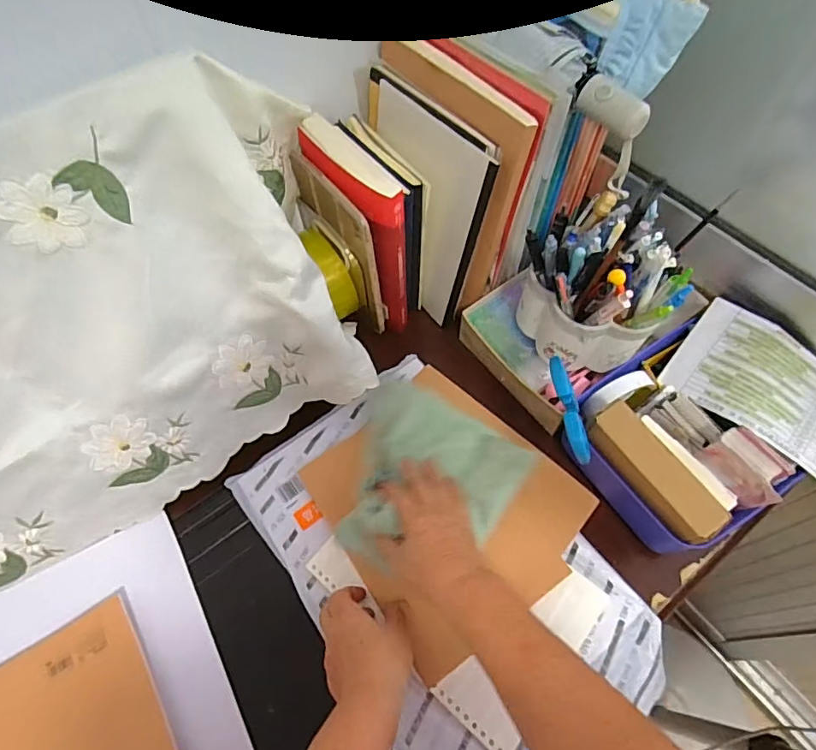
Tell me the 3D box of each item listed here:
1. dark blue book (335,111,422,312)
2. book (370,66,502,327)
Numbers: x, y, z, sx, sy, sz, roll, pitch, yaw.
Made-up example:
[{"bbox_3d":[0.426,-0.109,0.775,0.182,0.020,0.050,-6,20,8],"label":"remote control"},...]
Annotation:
[{"bbox_3d":[-0.026,-0.190,0.644,0.032,0.205,0.150,-30,64,-13],"label":"dark blue book"},{"bbox_3d":[0.016,-0.195,0.620,0.017,0.250,0.173,-32,65,-26],"label":"book"}]

